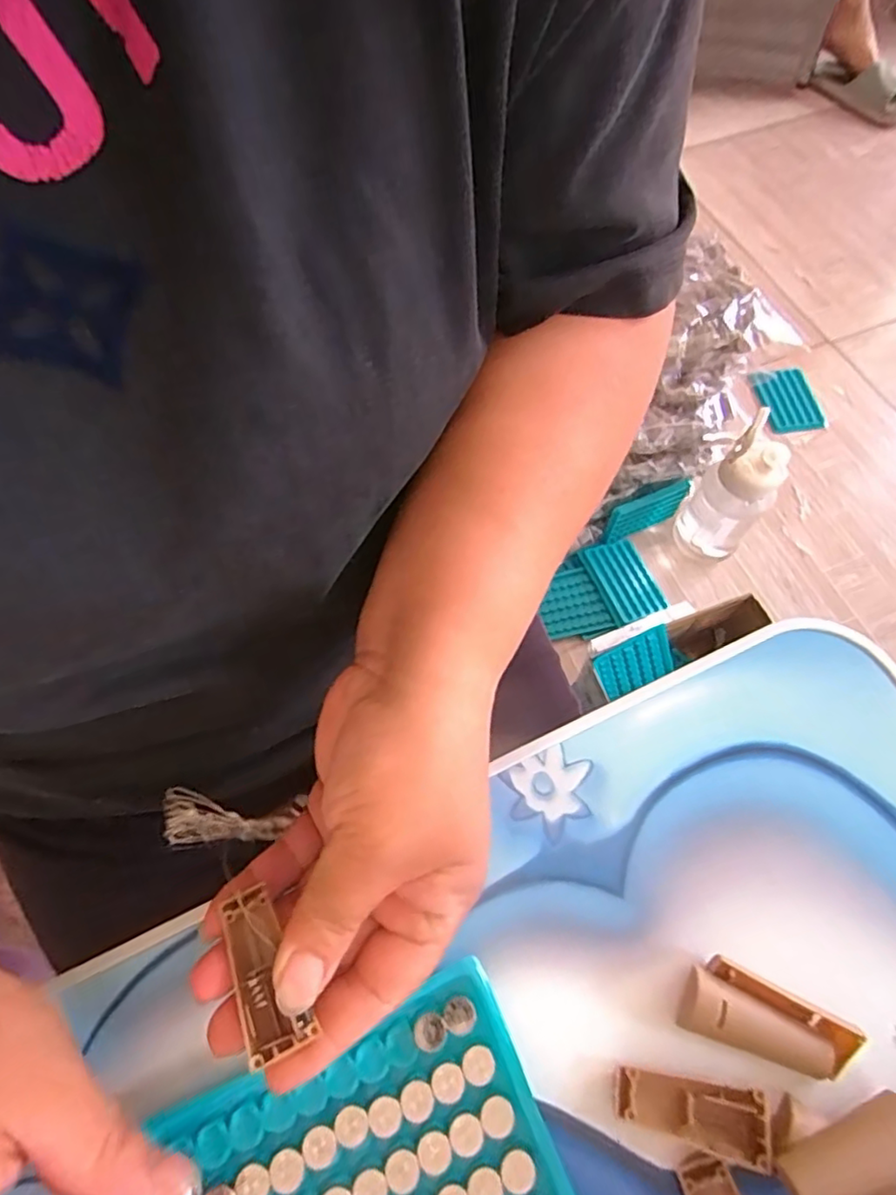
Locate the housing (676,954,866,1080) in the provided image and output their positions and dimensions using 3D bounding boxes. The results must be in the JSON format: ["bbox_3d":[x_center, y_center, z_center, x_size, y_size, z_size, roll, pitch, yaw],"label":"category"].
[{"bbox_3d":[0.112,0.150,0.215,0.053,0.016,0.025,22,70,7],"label":"housing"}]

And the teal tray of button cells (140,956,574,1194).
[{"bbox_3d":[-0.029,0.198,0.196,0.129,0.008,0.093,-23,70,-10],"label":"teal tray of button cells"}]

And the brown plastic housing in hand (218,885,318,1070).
[{"bbox_3d":[-0.059,0.120,0.196,0.018,0.007,0.047,-24,54,-10],"label":"brown plastic housing in hand"}]

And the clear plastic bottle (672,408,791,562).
[{"bbox_3d":[0.369,-0.131,0.798,0.094,0.220,0.066,37,70,17],"label":"clear plastic bottle"}]

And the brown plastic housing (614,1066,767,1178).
[{"bbox_3d":[0.082,0.176,0.207,0.048,0.011,0.018,9,68,2],"label":"brown plastic housing"}]

